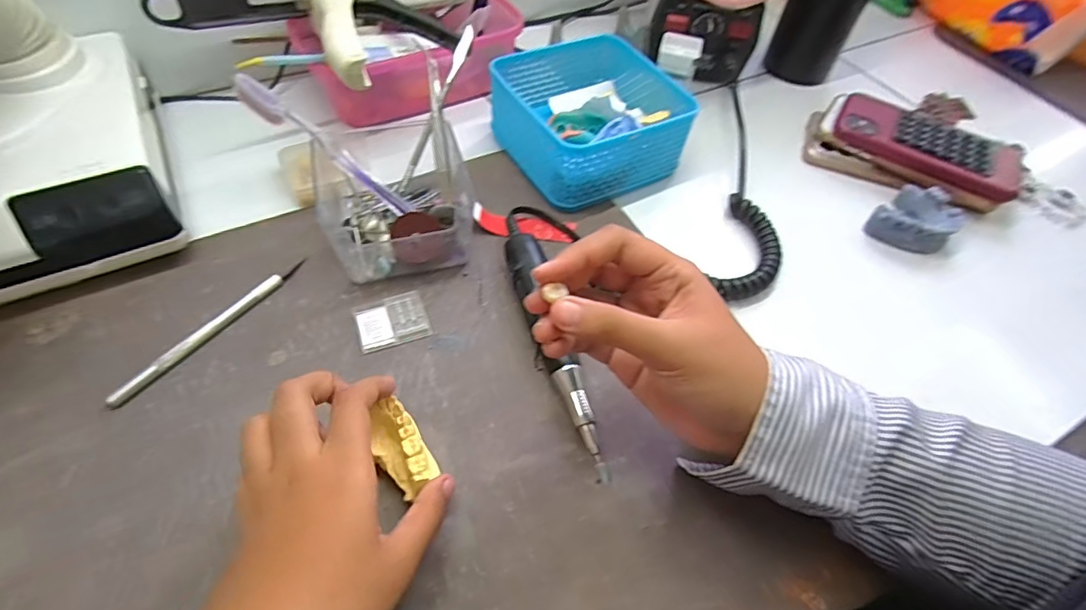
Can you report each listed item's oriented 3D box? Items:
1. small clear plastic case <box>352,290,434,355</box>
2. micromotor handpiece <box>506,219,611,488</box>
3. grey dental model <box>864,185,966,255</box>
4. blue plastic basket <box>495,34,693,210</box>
[{"bbox_3d":[-0.099,0.010,0.346,0.045,0.006,0.036,-17,58,-16],"label":"small clear plastic case"},{"bbox_3d":[0.003,0.018,0.338,0.026,0.023,0.189,-9,57,-11],"label":"micromotor handpiece"},{"bbox_3d":[0.301,-0.069,0.424,0.058,0.024,0.052,-31,63,-24],"label":"grey dental model"},{"bbox_3d":[0.041,-0.158,0.444,0.140,0.059,0.130,-26,61,-21],"label":"blue plastic basket"}]

